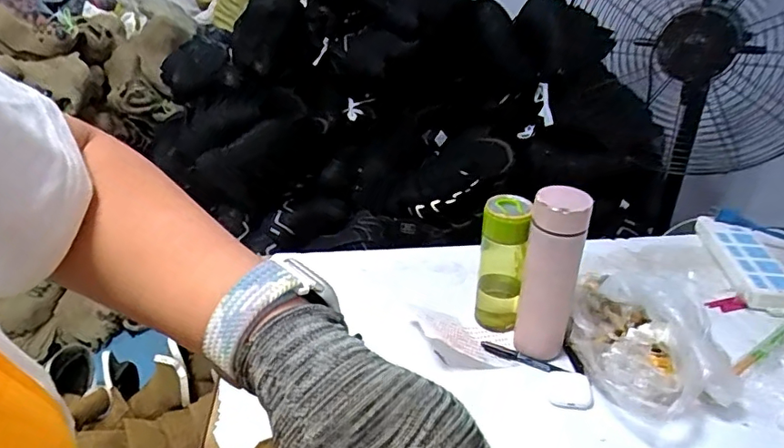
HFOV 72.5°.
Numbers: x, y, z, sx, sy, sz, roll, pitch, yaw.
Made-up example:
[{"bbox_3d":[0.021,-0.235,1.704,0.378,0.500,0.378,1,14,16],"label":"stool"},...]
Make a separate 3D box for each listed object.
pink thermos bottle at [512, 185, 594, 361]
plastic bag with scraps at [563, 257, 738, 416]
[{"bbox_3d":[0.197,0.068,0.676,0.062,0.230,0.064,10,33,15],"label":"pink thermos bottle"},{"bbox_3d":[0.321,0.141,0.663,0.190,0.097,0.238,14,34,22],"label":"plastic bag with scraps"}]

